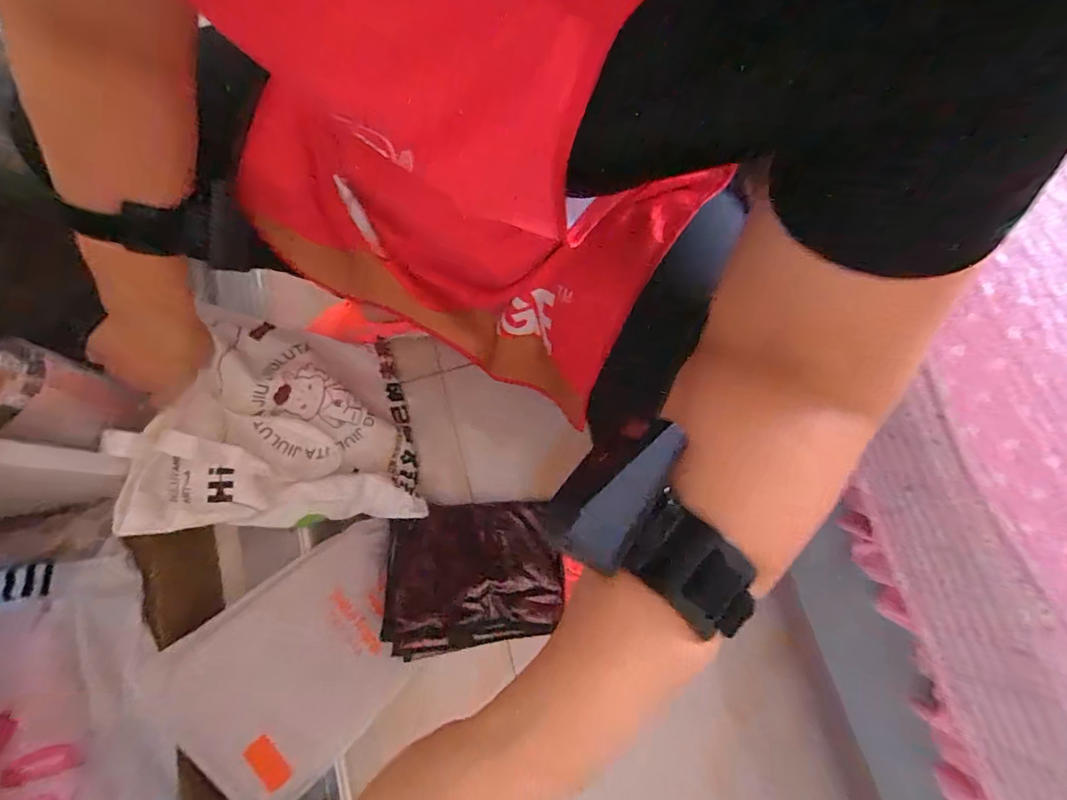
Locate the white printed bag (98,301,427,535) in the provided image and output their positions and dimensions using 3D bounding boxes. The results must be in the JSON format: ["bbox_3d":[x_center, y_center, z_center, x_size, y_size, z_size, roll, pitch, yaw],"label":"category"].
[{"bbox_3d":[-0.305,0.027,0.614,0.060,0.334,0.262,-16,74,39],"label":"white printed bag"}]

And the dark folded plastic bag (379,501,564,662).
[{"bbox_3d":[-0.082,0.236,0.663,0.242,0.023,0.194,-1,56,-17],"label":"dark folded plastic bag"}]

